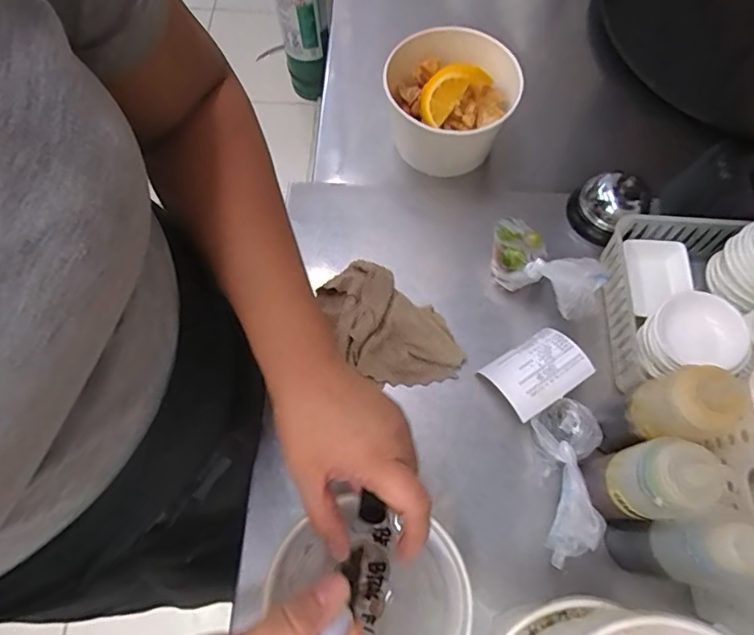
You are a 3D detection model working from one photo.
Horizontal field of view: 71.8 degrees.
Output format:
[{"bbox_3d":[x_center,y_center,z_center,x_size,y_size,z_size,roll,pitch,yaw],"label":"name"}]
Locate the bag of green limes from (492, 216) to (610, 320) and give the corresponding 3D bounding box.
[{"bbox_3d":[0.149,-0.044,0.474,0.057,0.060,0.111,-38,49,-14],"label":"bag of green limes"}]

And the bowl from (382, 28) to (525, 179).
[{"bbox_3d":[0.073,-0.223,0.561,0.140,0.099,0.127,20,70,7],"label":"bowl"}]

